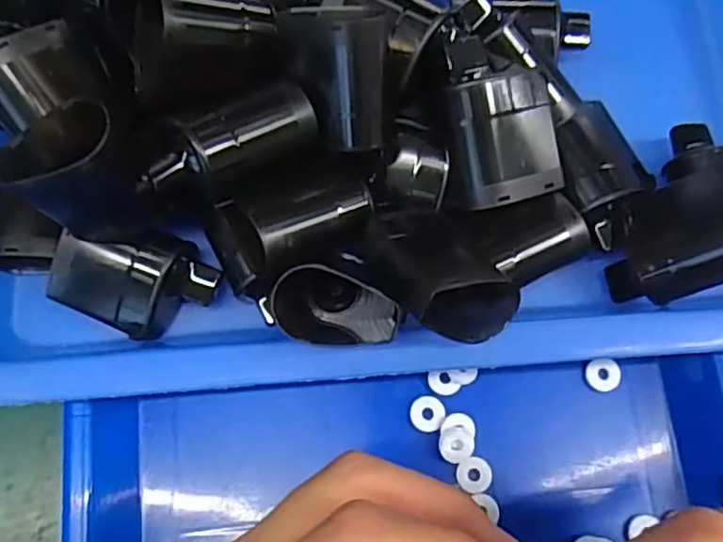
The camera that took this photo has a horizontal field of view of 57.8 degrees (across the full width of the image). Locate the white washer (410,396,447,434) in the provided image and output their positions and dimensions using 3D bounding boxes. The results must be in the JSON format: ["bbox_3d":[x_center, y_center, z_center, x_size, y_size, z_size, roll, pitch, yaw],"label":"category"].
[{"bbox_3d":[0.026,0.056,0.256,0.014,0.004,0.014,0,75,1],"label":"white washer"}]

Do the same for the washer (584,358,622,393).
[{"bbox_3d":[0.097,0.042,0.262,0.013,0.004,0.013,-1,75,0],"label":"washer"}]

